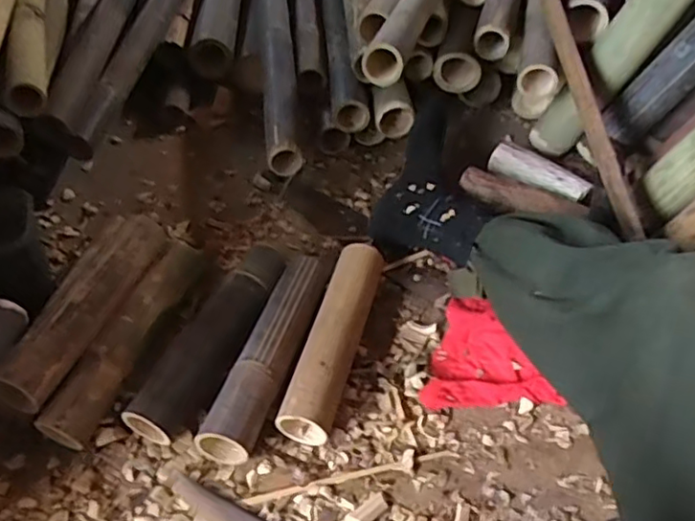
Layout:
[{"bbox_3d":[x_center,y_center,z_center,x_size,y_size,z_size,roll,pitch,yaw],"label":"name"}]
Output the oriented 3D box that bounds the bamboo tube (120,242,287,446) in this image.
[{"bbox_3d":[-0.155,0.082,0.709,0.065,0.059,0.269,17,48,13],"label":"bamboo tube"}]

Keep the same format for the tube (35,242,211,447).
[{"bbox_3d":[-0.249,0.086,0.708,0.053,0.060,0.275,15,47,11],"label":"tube"}]

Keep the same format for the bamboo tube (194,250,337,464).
[{"bbox_3d":[-0.078,0.082,0.715,0.056,0.057,0.317,14,47,10],"label":"bamboo tube"}]

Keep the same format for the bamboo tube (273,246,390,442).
[{"bbox_3d":[-0.012,0.088,0.711,0.056,0.061,0.260,13,47,9],"label":"bamboo tube"}]

